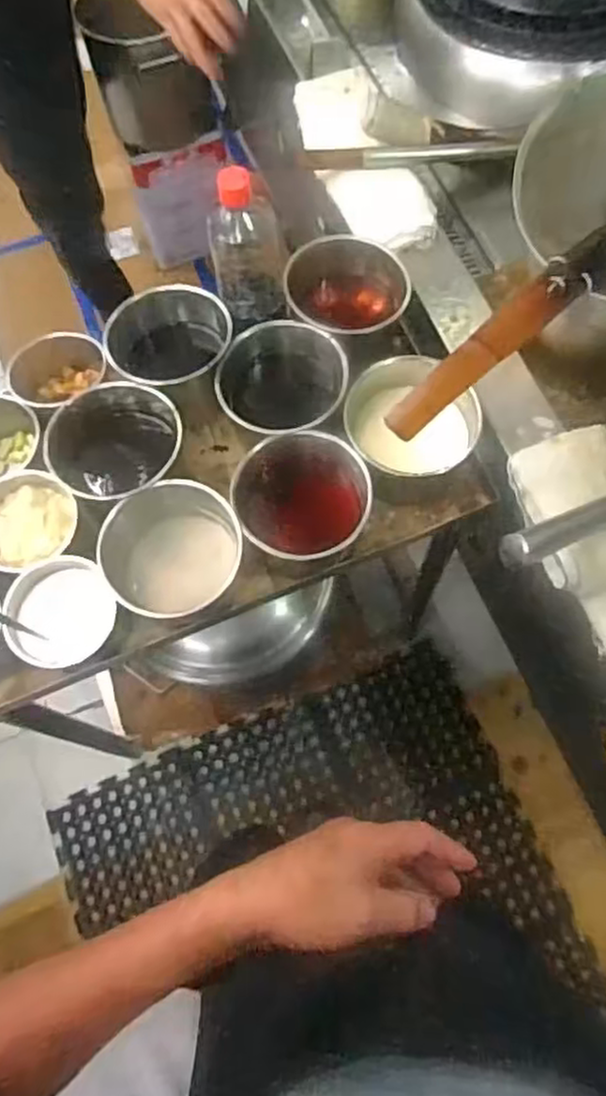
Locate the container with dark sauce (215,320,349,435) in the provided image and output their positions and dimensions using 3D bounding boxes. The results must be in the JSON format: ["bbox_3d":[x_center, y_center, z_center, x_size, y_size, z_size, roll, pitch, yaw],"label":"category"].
[{"bbox_3d":[-0.024,-0.177,0.859,0.148,0.129,0.131,-1,69,1],"label":"container with dark sauce"}]

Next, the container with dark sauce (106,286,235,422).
[{"bbox_3d":[-0.162,-0.239,0.884,0.144,0.109,0.129,13,70,6],"label":"container with dark sauce"}]

